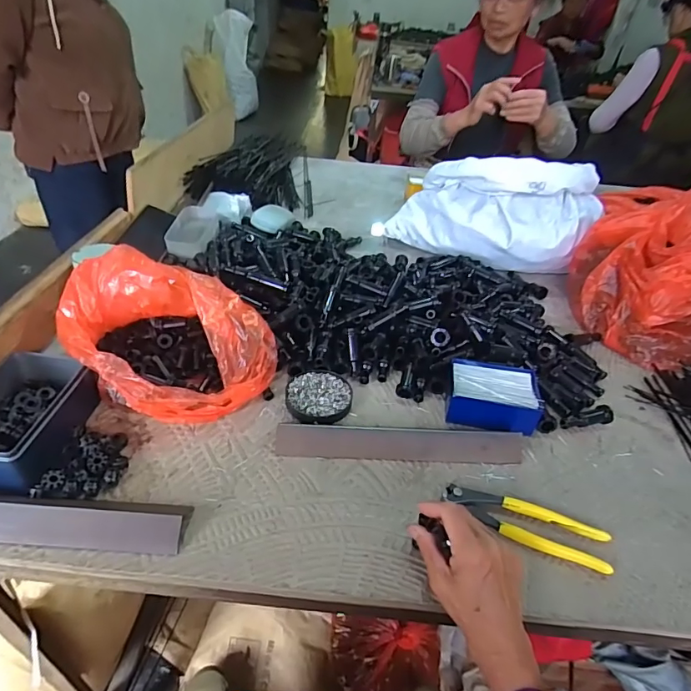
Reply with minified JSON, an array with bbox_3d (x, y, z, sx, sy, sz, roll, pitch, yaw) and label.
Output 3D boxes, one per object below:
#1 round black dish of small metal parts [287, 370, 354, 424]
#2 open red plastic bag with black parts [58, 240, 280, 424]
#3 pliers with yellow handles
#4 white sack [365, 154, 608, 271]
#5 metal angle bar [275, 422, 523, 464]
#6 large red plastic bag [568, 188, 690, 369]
[{"bbox_3d":[-0.033,0.066,0.591,0.081,0.016,0.086,3,38,-2],"label":"round black dish of small metal parts"},{"bbox_3d":[-0.210,-0.006,0.558,0.229,0.137,0.162,11,39,7],"label":"open red plastic bag with black parts"},{"bbox_3d":[0.179,0.177,0.468,0.159,0.014,0.046,17,40,15],"label":"pliers with yellow handles"},{"bbox_3d":[0.275,-0.266,0.899,0.375,0.185,0.171,18,40,17],"label":"white sack"},{"bbox_3d":[0.065,0.111,0.536,0.281,0.017,0.040,3,38,-3],"label":"metal angle bar"},{"bbox_3d":[0.513,-0.115,0.732,0.234,0.184,0.232,0,38,-6],"label":"large red plastic bag"}]

